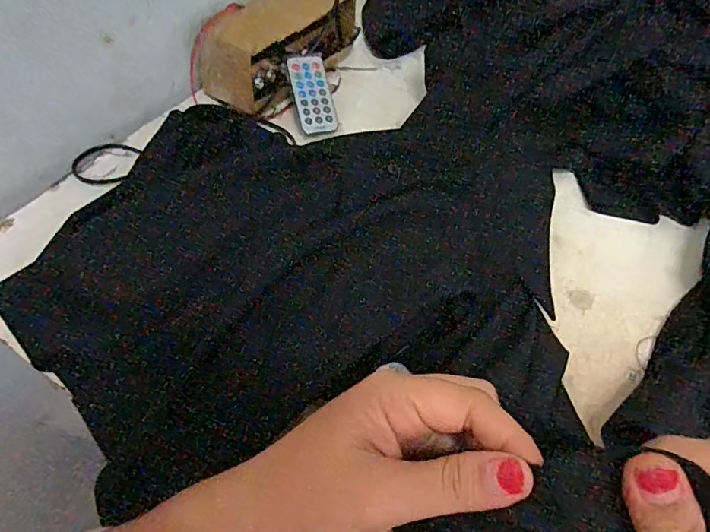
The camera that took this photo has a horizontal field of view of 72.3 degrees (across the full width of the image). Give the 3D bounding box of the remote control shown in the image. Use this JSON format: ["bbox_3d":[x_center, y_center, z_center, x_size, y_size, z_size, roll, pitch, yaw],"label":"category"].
[{"bbox_3d":[-0.045,-0.179,0.510,0.039,0.006,0.086,-12,87,-12],"label":"remote control"}]

